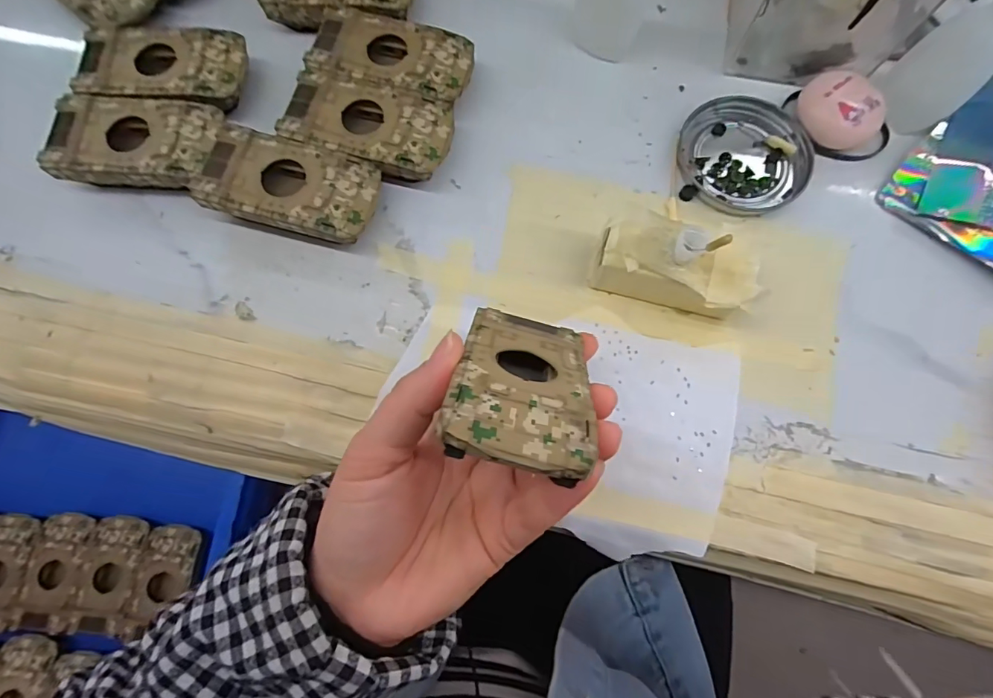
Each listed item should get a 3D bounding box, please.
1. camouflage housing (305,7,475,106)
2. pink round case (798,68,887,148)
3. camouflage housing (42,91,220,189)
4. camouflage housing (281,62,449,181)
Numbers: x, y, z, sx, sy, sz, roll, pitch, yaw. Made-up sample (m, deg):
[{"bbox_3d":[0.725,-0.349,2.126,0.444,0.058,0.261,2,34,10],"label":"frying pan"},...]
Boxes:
[{"bbox_3d":[-0.063,-0.177,0.297,0.094,0.023,0.051,13,75,3],"label":"camouflage housing"},{"bbox_3d":[0.208,-0.143,0.289,0.039,0.022,0.048,-43,79,-10],"label":"pink round case"},{"bbox_3d":[-0.209,-0.119,0.282,0.091,0.026,0.053,5,75,1],"label":"camouflage housing"},{"bbox_3d":[-0.074,-0.130,0.286,0.095,0.026,0.051,15,76,4],"label":"camouflage housing"}]

